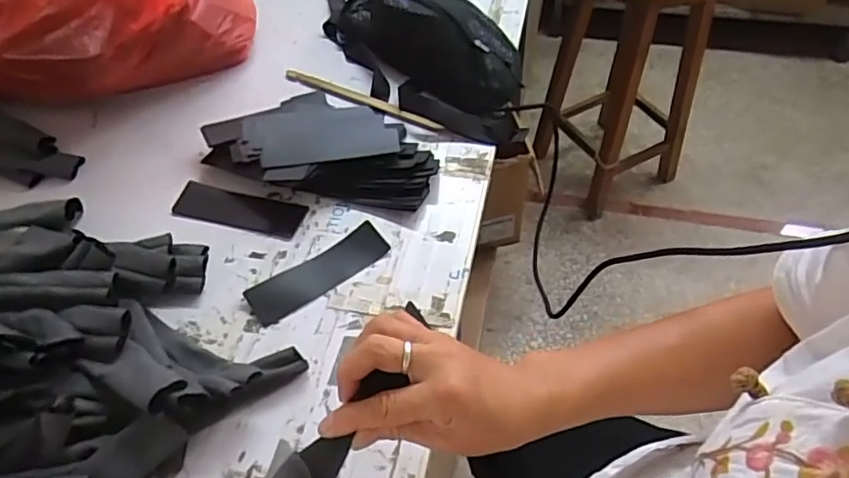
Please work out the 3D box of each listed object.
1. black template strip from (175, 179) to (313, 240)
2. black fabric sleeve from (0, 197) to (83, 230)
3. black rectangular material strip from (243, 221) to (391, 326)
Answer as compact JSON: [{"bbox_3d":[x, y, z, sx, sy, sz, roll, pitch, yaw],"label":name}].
[{"bbox_3d":[-0.208,-0.034,0.664,0.150,0.005,0.051,11,55,12],"label":"black template strip"},{"bbox_3d":[-0.466,-0.022,0.642,0.194,0.034,0.039,1,53,5],"label":"black fabric sleeve"},{"bbox_3d":[-0.106,0.033,0.607,0.149,0.007,0.044,-31,68,-19],"label":"black rectangular material strip"}]

